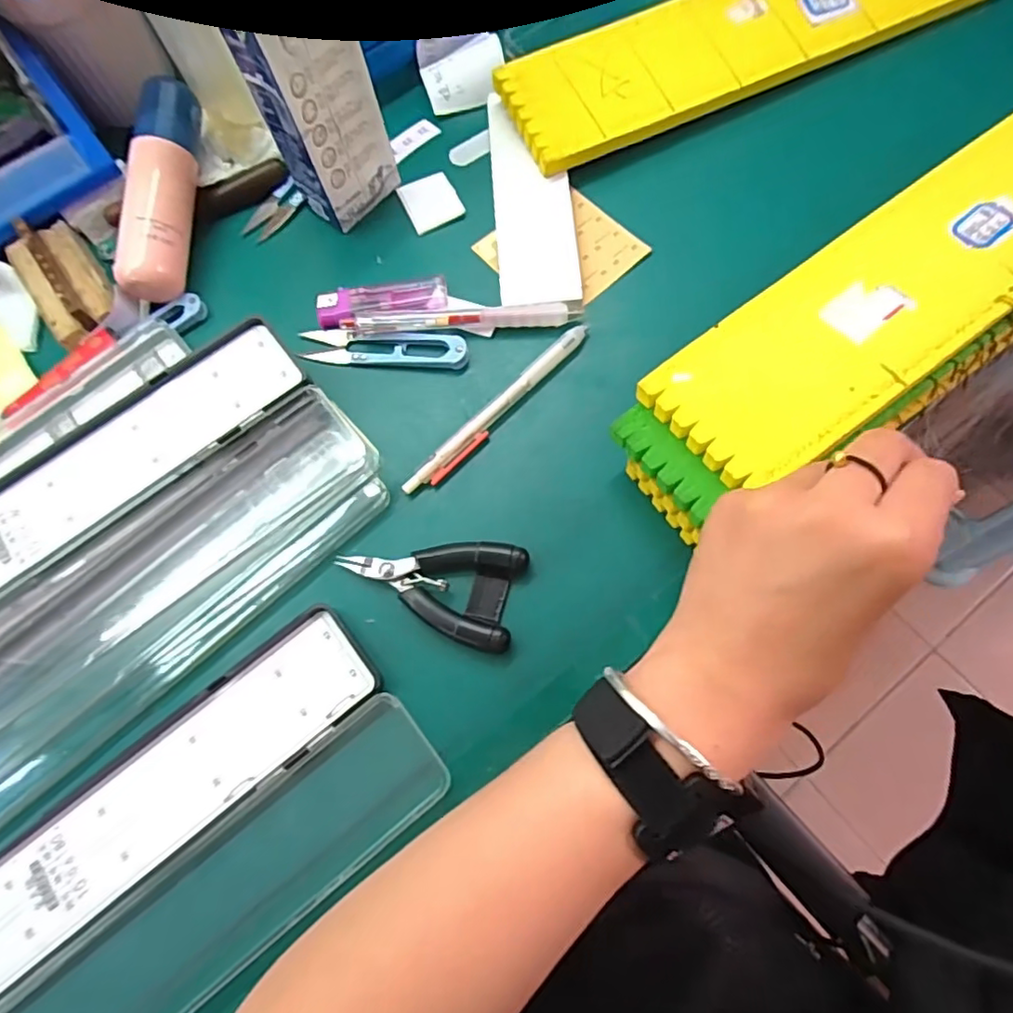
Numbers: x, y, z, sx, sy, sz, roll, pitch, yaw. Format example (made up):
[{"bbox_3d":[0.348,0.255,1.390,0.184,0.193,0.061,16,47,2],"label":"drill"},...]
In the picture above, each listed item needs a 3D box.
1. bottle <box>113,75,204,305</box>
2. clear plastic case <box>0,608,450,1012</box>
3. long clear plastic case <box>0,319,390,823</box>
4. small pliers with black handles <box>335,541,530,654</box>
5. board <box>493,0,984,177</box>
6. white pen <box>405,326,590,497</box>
[{"bbox_3d":[-0.213,-0.197,0.372,0.032,0.035,0.134,2,72,4],"label":"bottle"},{"bbox_3d":[-0.220,0.219,0.254,0.420,0.011,0.120,-38,74,-9],"label":"clear plastic case"},{"bbox_3d":[-0.260,0.069,0.289,0.420,0.023,0.145,-40,74,-9],"label":"long clear plastic case"},{"bbox_3d":[-0.040,0.038,0.307,0.093,0.019,0.052,12,73,7],"label":"small pliers with black handles"},{"bbox_3d":[0.161,-0.317,0.397,0.341,0.012,0.088,-25,78,-5],"label":"board"},{"bbox_3d":[-0.006,-0.056,0.341,0.016,0.014,0.137,41,79,15],"label":"white pen"}]

